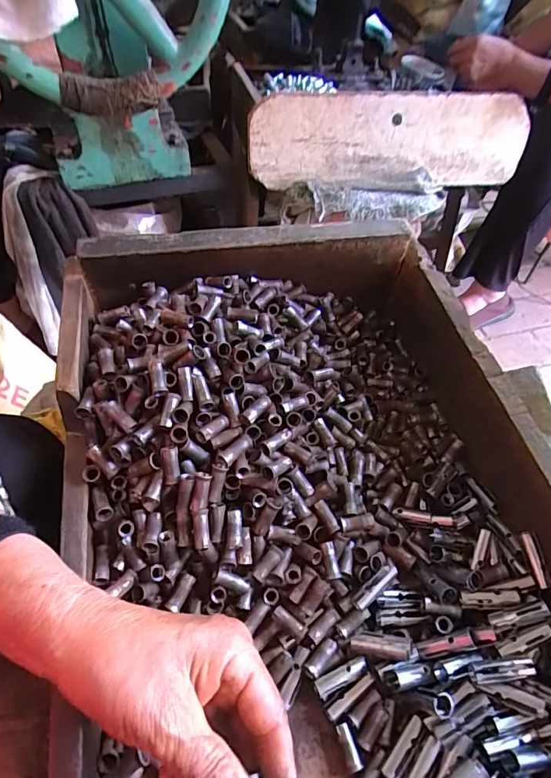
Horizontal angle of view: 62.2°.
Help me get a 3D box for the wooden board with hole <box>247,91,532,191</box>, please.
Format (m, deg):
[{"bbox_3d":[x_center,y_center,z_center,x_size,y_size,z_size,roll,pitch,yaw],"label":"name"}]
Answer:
[{"bbox_3d":[0.205,-0.434,0.803,0.506,0.136,0.041,-5,50,-8],"label":"wooden board with hole"}]

